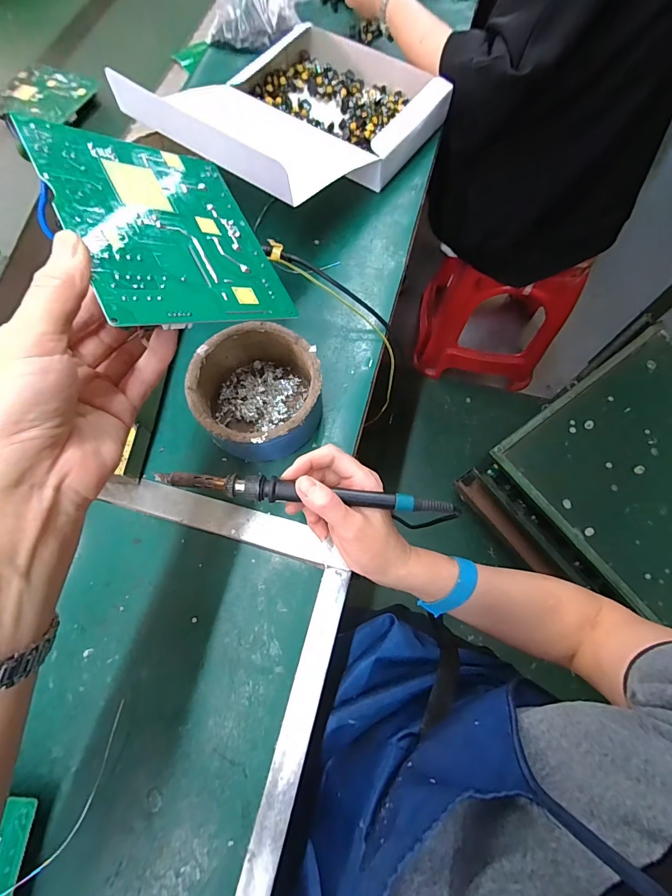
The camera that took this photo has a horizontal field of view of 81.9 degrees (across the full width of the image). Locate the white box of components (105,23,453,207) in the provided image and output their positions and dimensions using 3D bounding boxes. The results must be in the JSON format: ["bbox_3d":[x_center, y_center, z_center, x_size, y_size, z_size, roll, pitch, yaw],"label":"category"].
[{"bbox_3d":[-0.037,-0.442,0.487,0.276,0.122,0.335,32,75,11],"label":"white box of components"}]

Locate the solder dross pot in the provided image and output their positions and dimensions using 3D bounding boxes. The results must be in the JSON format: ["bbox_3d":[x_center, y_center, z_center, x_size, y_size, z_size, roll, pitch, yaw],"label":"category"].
[{"bbox_3d":[-0.075,-0.053,0.385,0.118,0.063,0.118,0,71,1],"label":"solder dross pot"}]

